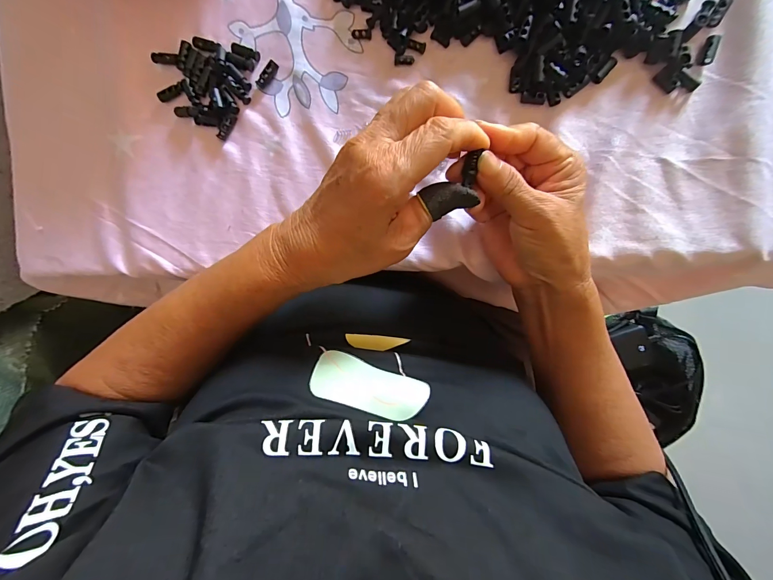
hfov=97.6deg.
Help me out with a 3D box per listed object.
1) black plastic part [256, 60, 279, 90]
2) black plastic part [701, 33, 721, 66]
[{"bbox_3d":[-0.106,-0.191,0.301,0.009,0.005,0.024,41,96,4],"label":"black plastic part"},{"bbox_3d":[0.249,-0.185,0.260,0.008,0.005,0.020,12,94,6],"label":"black plastic part"}]

